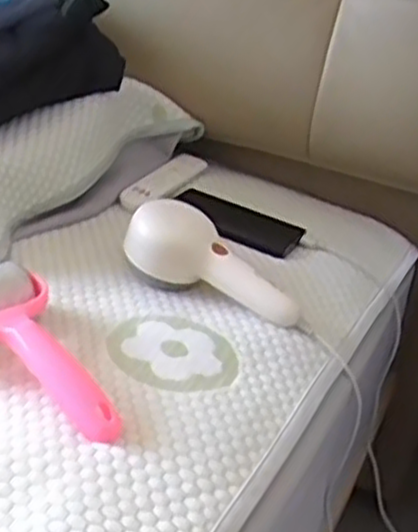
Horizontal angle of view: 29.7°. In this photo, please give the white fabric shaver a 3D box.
[{"bbox_3d":[0.005,0.003,0.704,0.171,0.060,0.063,31,31,9],"label":"white fabric shaver"}]

